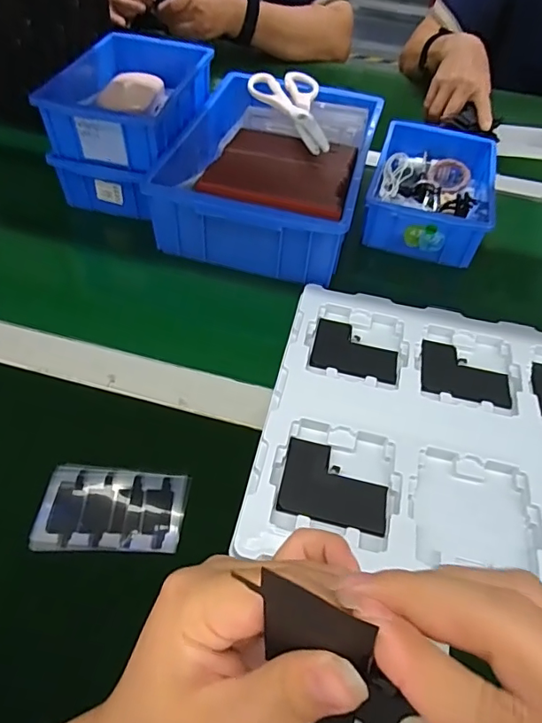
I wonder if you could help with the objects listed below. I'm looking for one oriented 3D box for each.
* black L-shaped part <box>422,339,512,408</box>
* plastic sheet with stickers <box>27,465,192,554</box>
[{"bbox_3d":[0.176,0.010,0.449,0.077,0.007,0.065,11,51,5],"label":"black L-shaped part"},{"bbox_3d":[-0.112,0.105,0.350,0.099,0.006,0.061,5,50,-1],"label":"plastic sheet with stickers"}]

